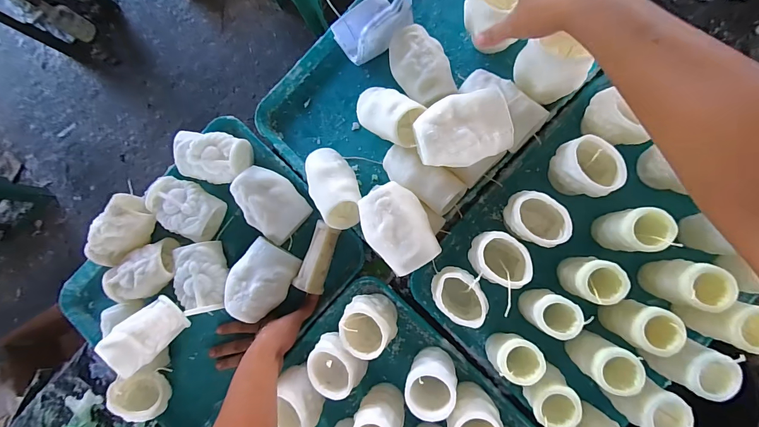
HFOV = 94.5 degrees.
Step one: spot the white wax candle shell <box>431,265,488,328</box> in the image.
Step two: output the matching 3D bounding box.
[{"bbox_3d":[0.111,0.112,0.487,0.073,0.097,0.059,40,93,9],"label":"white wax candle shell"}]

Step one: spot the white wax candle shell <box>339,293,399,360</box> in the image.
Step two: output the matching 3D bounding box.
[{"bbox_3d":[-0.012,0.156,0.497,0.064,0.096,0.070,1,87,9],"label":"white wax candle shell"}]

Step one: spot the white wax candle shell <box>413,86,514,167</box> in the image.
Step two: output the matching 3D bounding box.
[{"bbox_3d":[0.105,-0.105,0.440,0.117,0.039,0.082,-13,85,8],"label":"white wax candle shell"}]

